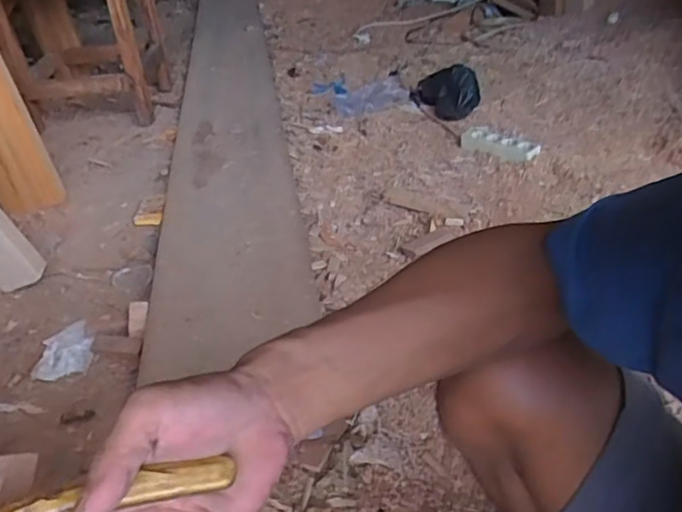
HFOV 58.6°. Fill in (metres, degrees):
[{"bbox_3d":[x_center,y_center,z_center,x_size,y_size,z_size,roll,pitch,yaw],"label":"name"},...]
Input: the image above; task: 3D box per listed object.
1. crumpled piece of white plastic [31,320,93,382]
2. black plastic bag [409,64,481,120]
[{"bbox_3d":[-0.442,0.153,0.974,0.080,0.012,0.118,-5,35,-6],"label":"crumpled piece of white plastic"},{"bbox_3d":[0.299,-0.478,1.744,0.192,0.095,0.182,6,35,10],"label":"black plastic bag"}]

